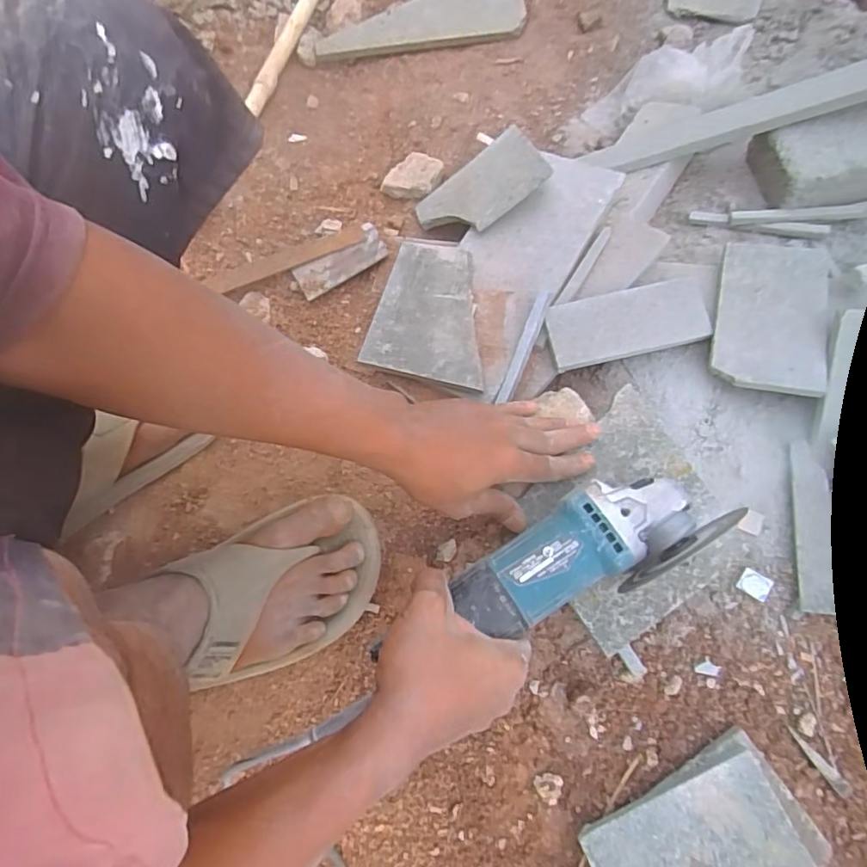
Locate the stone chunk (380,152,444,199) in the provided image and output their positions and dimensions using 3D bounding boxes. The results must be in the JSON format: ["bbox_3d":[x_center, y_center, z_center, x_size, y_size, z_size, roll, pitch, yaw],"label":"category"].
[{"bbox_3d":[-0.027,-0.323,0.701,0.059,0.021,0.060,19,73,7],"label":"stone chunk"}]

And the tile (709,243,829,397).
[{"bbox_3d":[0.318,-0.112,0.528,0.094,0.011,0.149,11,74,14],"label":"tile"}]

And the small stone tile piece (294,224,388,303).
[{"bbox_3d":[-0.110,-0.201,0.652,0.108,0.010,0.042,-32,97,1],"label":"small stone tile piece"}]

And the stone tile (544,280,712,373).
[{"bbox_3d":[0.189,-0.107,0.547,0.153,0.009,0.066,-13,76,-1],"label":"stone tile"}]

